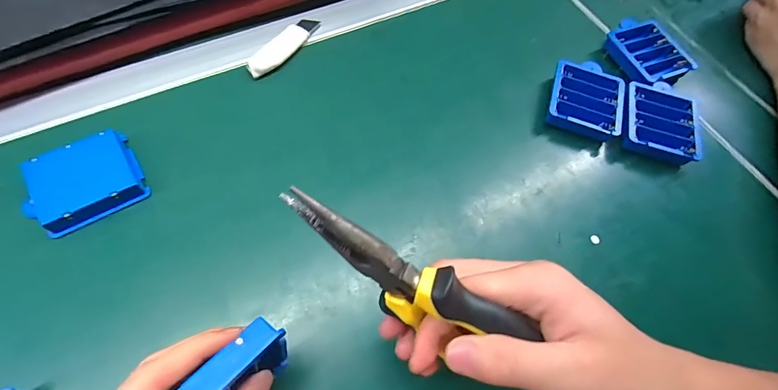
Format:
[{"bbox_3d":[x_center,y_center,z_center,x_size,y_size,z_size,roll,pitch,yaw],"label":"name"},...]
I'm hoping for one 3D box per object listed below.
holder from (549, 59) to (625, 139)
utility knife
[{"bbox_3d":[0.184,-0.089,0.365,0.063,0.024,0.074,20,63,5],"label":"holder"},{"bbox_3d":[-0.096,-0.140,0.360,0.020,0.010,0.084,29,65,9],"label":"utility knife"}]

